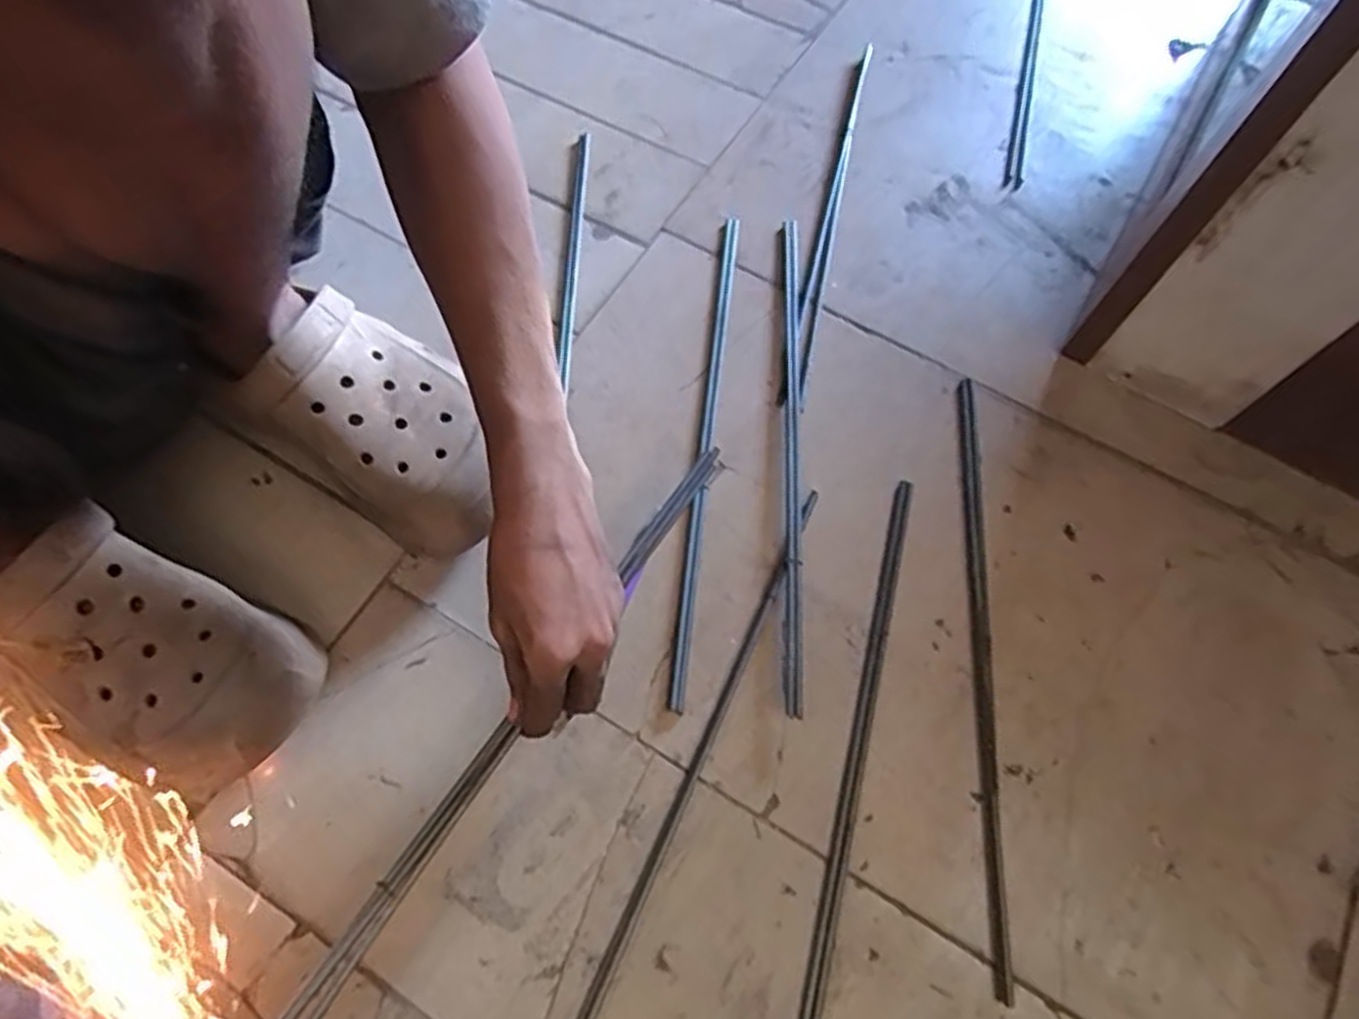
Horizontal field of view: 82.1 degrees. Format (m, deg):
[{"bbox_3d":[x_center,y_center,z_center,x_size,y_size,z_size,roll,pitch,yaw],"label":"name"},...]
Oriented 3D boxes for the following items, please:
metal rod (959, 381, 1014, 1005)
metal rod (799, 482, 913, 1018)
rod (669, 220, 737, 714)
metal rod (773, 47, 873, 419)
[{"bbox_3d":[0.194,0.087,0.498,0.013,0.004,0.382,6,66,1],"label":"metal rod"},{"bbox_3d":[0.108,0.157,0.470,0.014,0.010,0.387,15,67,5],"label":"metal rod"},{"bbox_3d":[0.019,-0.053,0.555,0.012,0.008,0.382,6,66,1],"label":"rod"},{"bbox_3d":[0.127,-0.246,0.645,0.019,0.014,0.386,13,67,4],"label":"metal rod"}]

